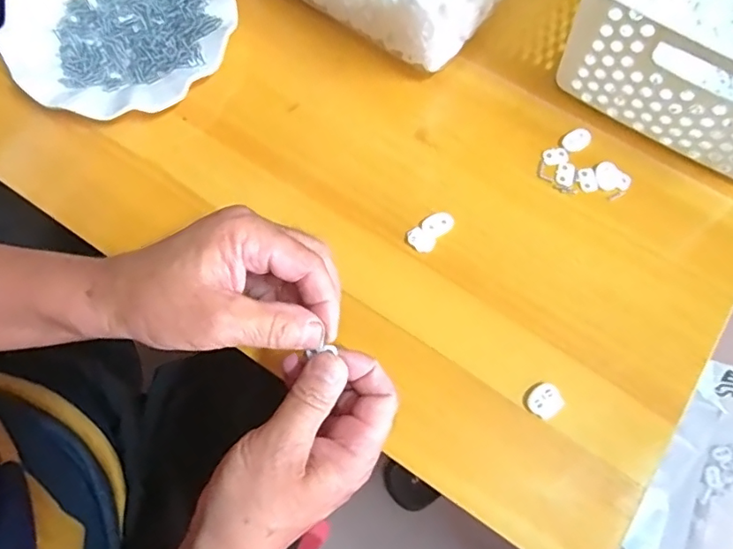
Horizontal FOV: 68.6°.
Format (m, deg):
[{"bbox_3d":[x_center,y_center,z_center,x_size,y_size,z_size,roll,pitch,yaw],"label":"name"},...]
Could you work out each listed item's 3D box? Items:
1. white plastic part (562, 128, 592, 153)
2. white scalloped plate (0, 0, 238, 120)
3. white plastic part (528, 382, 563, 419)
[{"bbox_3d":[0.165,-0.106,0.419,0.023,0.004,0.016,-29,74,-10],"label":"white plastic part"},{"bbox_3d":[-0.201,-0.206,0.443,0.175,0.019,0.175,0,71,-1],"label":"white scalloped plate"},{"bbox_3d":[0.118,0.084,0.354,0.021,0.007,0.020,-28,74,-10],"label":"white plastic part"}]

